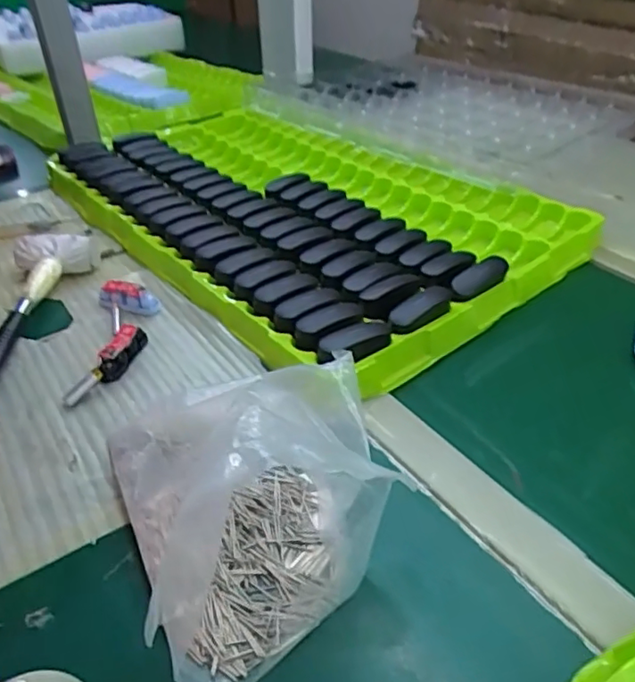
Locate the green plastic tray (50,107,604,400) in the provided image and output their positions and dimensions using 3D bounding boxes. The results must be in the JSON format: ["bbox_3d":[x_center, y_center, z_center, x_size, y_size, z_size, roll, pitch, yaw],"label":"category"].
[{"bbox_3d":[-0.034,-0.173,0.694,0.386,0.040,0.586,-30,46,-31],"label":"green plastic tray"}]

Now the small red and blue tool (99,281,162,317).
[{"bbox_3d":[-0.177,-0.040,0.556,0.061,0.023,0.017,12,40,17],"label":"small red and blue tool"}]

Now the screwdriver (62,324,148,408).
[{"bbox_3d":[-0.171,0.018,0.486,0.025,0.021,0.091,12,40,18],"label":"screwdriver"}]

